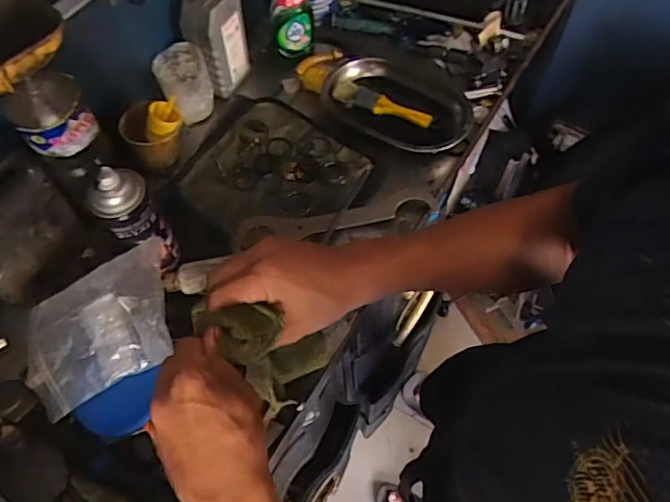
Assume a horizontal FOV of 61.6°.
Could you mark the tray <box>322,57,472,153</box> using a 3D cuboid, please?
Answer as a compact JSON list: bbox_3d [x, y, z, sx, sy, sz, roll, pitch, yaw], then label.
[{"bbox_3d":[0.091,-0.216,0.828,0.220,0.034,0.158,29,66,17],"label":"tray"}]

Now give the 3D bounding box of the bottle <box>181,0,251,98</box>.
[{"bbox_3d":[-0.171,-0.310,0.811,0.058,0.175,0.082,16,63,11],"label":"bottle"}]

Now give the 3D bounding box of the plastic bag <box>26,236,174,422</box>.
[{"bbox_3d":[-0.265,0.081,0.623,0.178,0.069,0.140,-22,62,-10],"label":"plastic bag"}]

